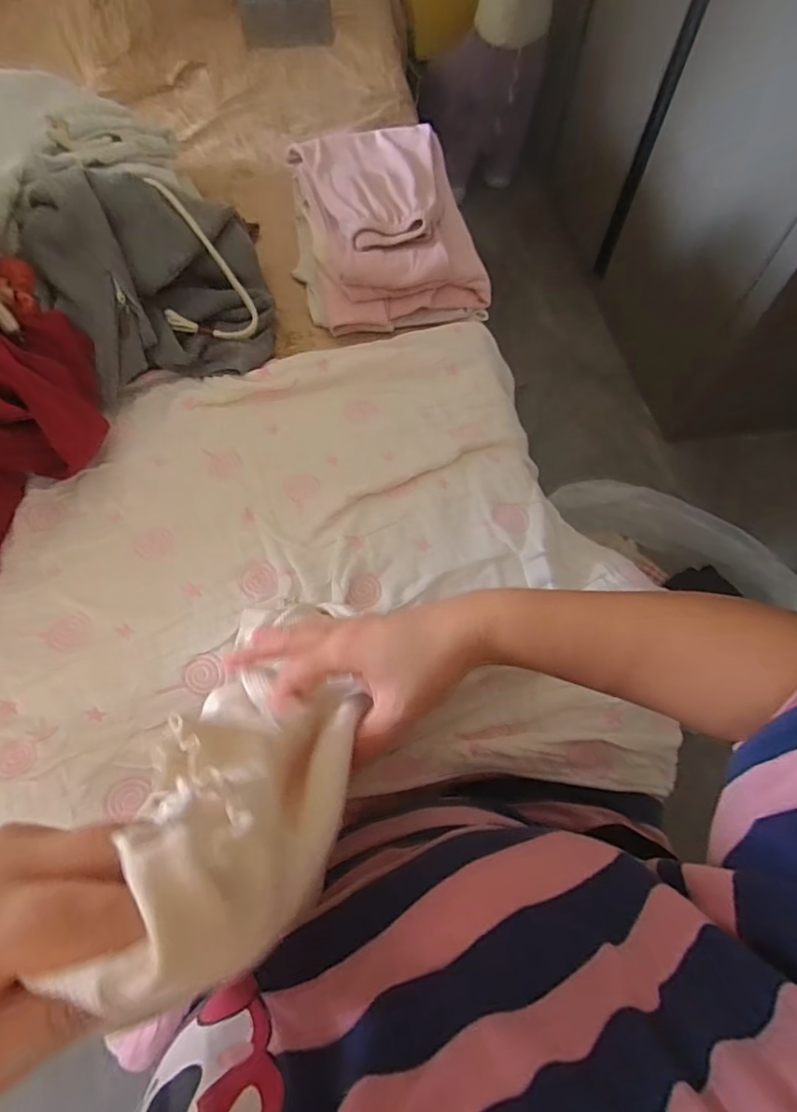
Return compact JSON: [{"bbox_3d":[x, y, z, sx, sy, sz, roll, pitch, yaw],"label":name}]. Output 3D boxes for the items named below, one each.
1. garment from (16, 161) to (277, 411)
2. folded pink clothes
[{"bbox_3d":[-0.293,-0.337,0.643,0.255,0.157,0.227,-15,64,-9],"label":"garment"},{"bbox_3d":[-0.029,-0.477,0.757,0.228,0.092,0.351,-10,63,-7],"label":"folded pink clothes"}]

